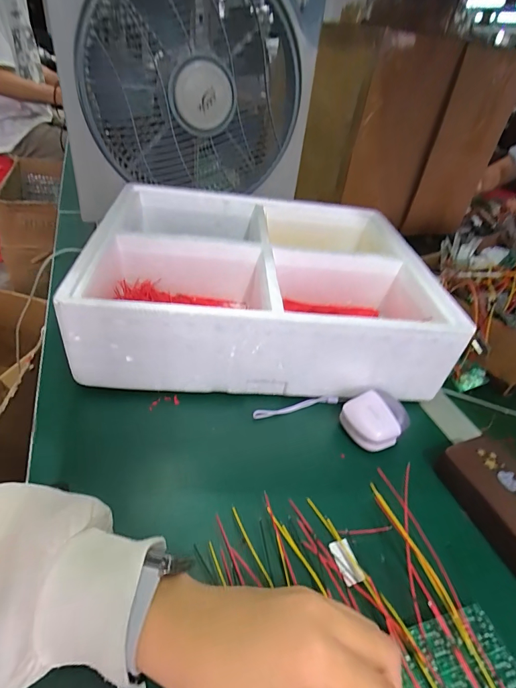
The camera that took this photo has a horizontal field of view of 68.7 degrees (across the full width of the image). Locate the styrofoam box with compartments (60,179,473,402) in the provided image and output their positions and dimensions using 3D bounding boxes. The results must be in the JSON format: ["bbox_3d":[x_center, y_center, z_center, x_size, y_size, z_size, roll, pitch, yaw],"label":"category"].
[{"bbox_3d":[0.012,-0.085,0.484,0.393,0.100,0.326,7,38,-5],"label":"styrofoam box with compartments"}]

